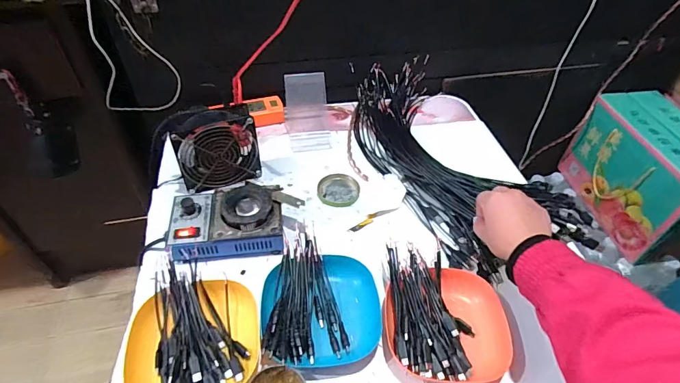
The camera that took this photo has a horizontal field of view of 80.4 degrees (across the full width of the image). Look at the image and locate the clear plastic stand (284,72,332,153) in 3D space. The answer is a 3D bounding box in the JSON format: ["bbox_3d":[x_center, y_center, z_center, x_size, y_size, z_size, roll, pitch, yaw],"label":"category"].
[{"bbox_3d":[-0.056,-0.140,0.719,0.081,0.094,0.103,-4,48,-6],"label":"clear plastic stand"}]

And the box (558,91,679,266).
[{"bbox_3d":[0.712,-0.033,0.932,0.161,0.237,0.333,-7,48,-9],"label":"box"}]

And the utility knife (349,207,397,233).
[{"bbox_3d":[0.050,0.040,0.606,0.086,0.004,0.012,-25,53,-23],"label":"utility knife"}]

